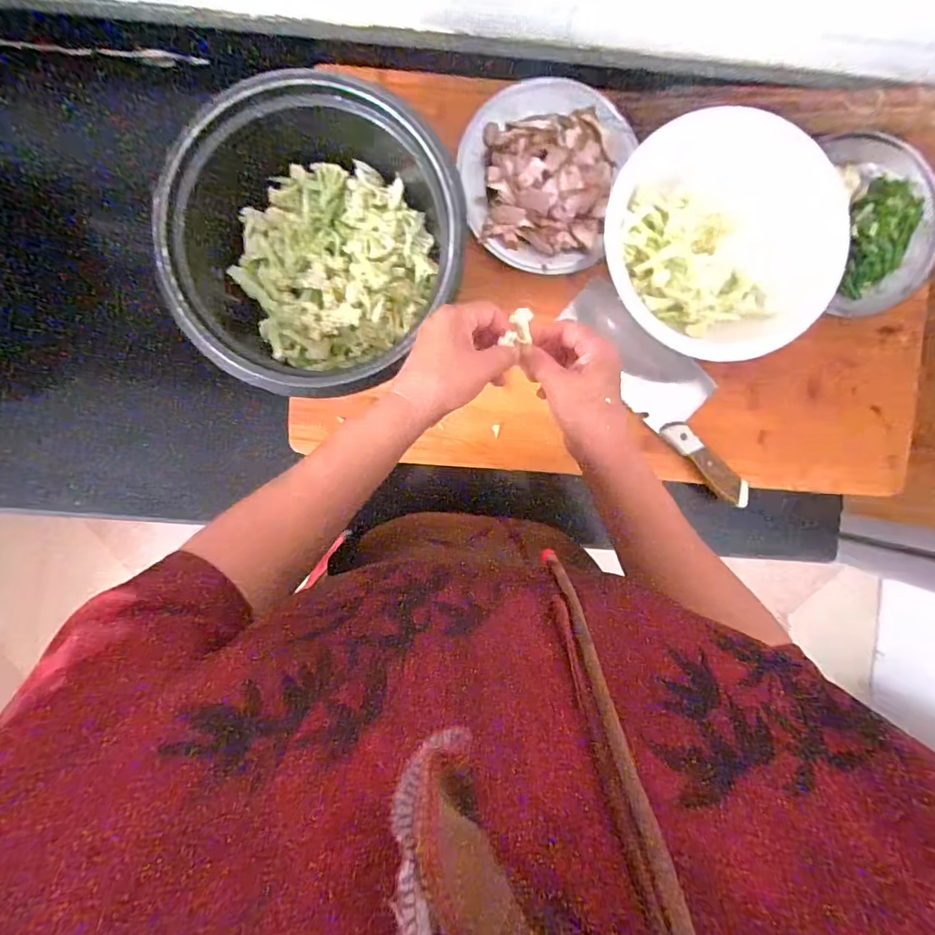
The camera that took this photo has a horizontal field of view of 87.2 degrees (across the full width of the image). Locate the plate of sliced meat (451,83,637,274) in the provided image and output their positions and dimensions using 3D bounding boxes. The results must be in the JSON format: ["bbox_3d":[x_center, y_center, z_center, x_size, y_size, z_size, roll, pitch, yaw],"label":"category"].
[{"bbox_3d":[0.084,-0.337,0.558,0.181,0.040,0.206,16,92,-2],"label":"plate of sliced meat"}]

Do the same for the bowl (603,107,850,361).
[{"bbox_3d":[0.274,-0.250,0.548,0.251,0.079,0.239,0,93,-1],"label":"bowl"}]

